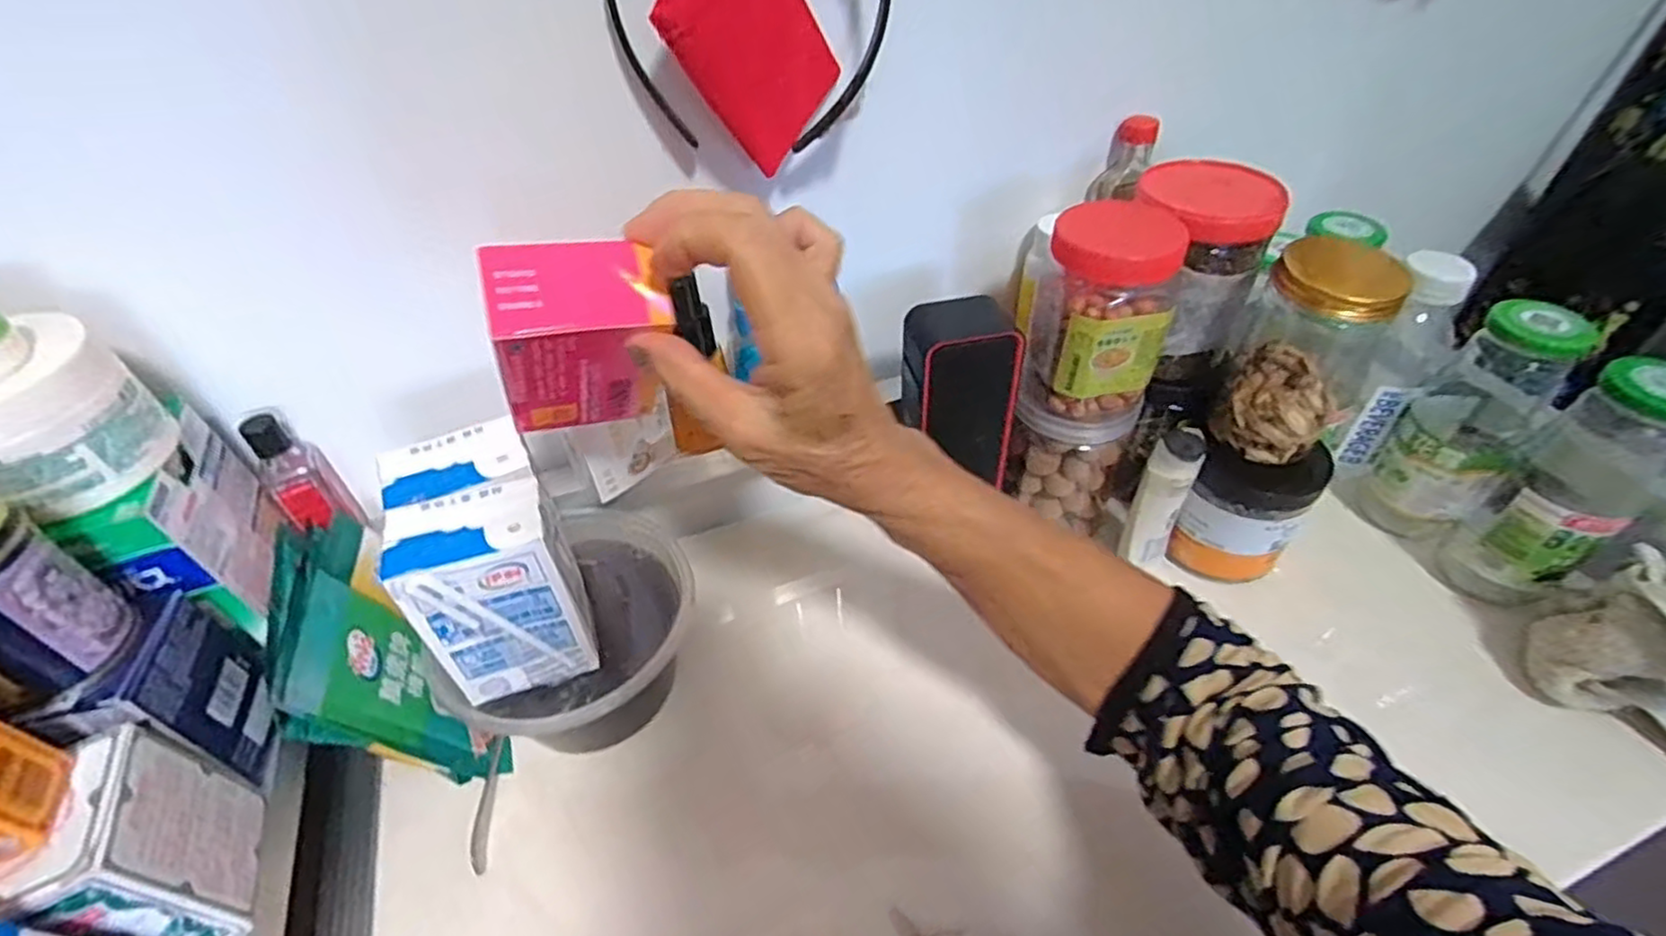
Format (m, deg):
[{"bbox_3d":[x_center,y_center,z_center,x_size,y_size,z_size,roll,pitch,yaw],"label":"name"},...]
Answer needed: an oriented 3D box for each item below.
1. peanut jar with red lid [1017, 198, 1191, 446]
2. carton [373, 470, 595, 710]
[{"bbox_3d":[0.159,-0.077,0.434,0.078,0.146,0.070,16,47,18],"label":"peanut jar with red lid"},{"bbox_3d":[-0.156,0.059,0.341,0.069,0.101,0.044,-18,46,-16],"label":"carton"}]

